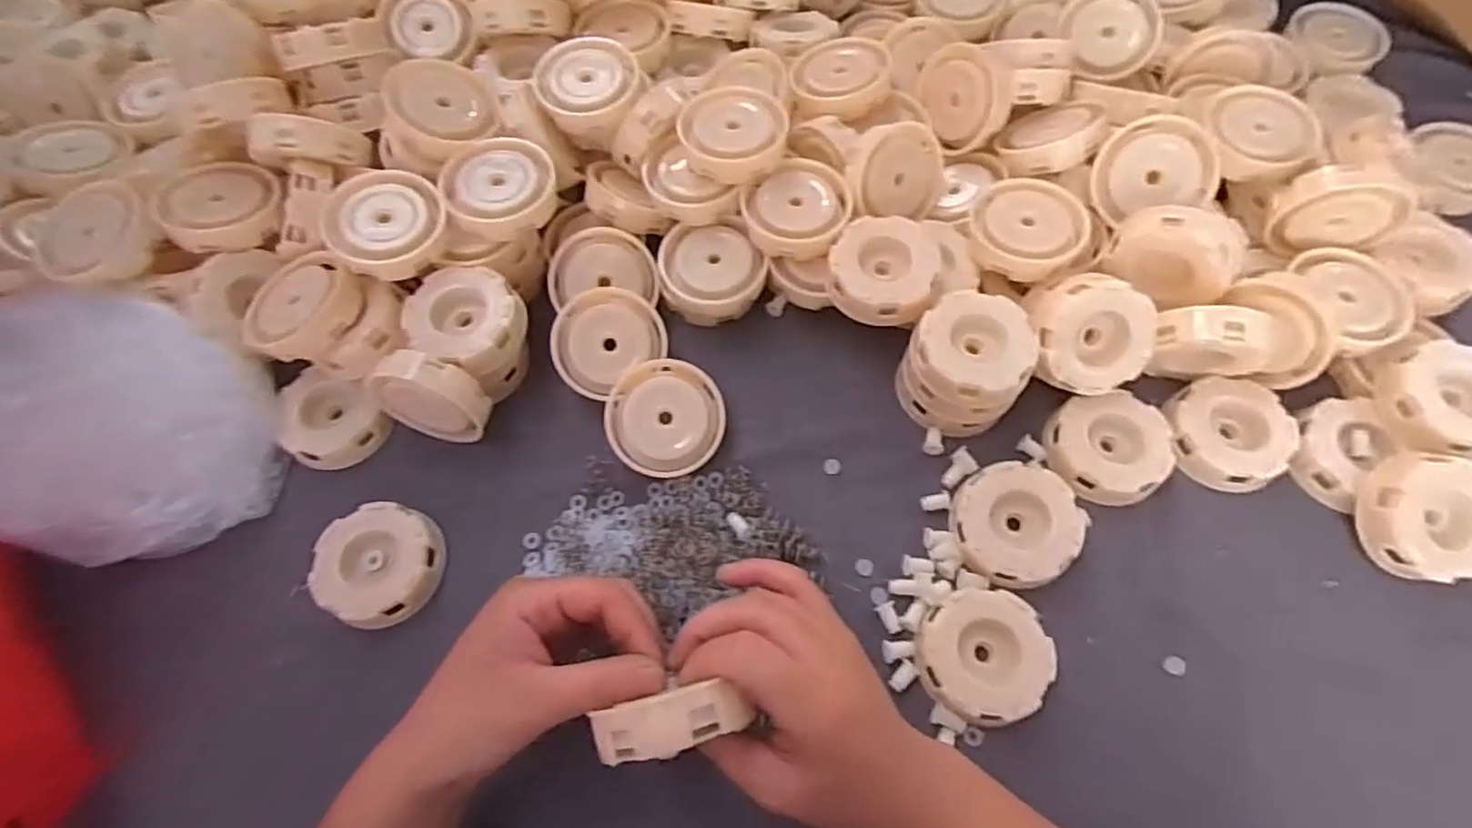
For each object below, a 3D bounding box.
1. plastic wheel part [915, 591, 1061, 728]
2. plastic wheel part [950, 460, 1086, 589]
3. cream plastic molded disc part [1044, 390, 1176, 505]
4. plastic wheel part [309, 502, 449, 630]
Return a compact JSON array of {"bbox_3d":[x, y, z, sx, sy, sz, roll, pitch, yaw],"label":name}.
[{"bbox_3d":[0.128,0.124,0.355,0.063,0.019,0.065,-1,65,2],"label":"plastic wheel part"},{"bbox_3d":[0.155,0.061,0.382,0.064,0.021,0.065,8,66,6],"label":"plastic wheel part"},{"bbox_3d":[0.217,0.020,0.400,0.066,0.016,0.063,-4,65,0],"label":"cream plastic molded disc part"},{"bbox_3d":[-0.205,0.087,0.397,0.065,0.030,0.065,3,65,4],"label":"plastic wheel part"}]

